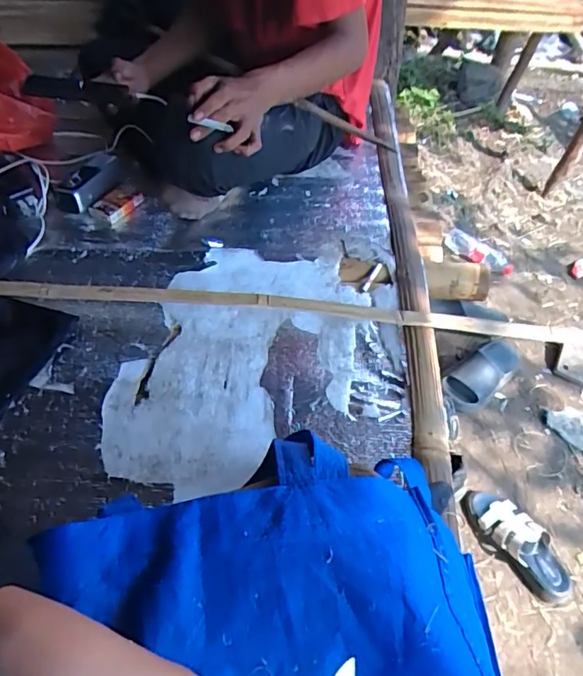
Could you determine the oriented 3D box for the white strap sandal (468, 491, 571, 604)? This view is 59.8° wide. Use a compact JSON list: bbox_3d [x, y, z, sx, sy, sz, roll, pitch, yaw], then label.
[{"bbox_3d":[0.486,0.437,1.083,0.100,0.073,0.253,-32,60,-25],"label":"white strap sandal"}]

